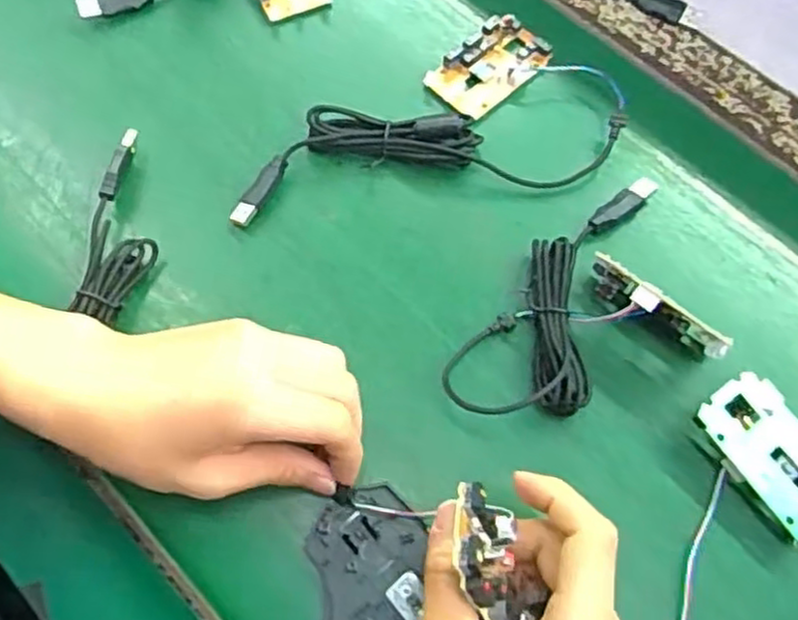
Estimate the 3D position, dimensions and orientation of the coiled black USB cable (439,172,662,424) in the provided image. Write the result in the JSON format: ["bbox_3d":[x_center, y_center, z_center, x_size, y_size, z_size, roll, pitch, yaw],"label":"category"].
[{"bbox_3d":[0.097,-0.014,0.396,0.067,0.032,0.174,33,69,12],"label":"coiled black USB cable"}]

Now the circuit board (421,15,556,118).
[{"bbox_3d":[0.058,-0.157,0.471,0.075,0.013,0.047,-41,73,-18],"label":"circuit board"}]

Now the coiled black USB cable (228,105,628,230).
[{"bbox_3d":[0.019,-0.095,0.438,0.235,0.018,0.061,-8,66,-6],"label":"coiled black USB cable"}]

